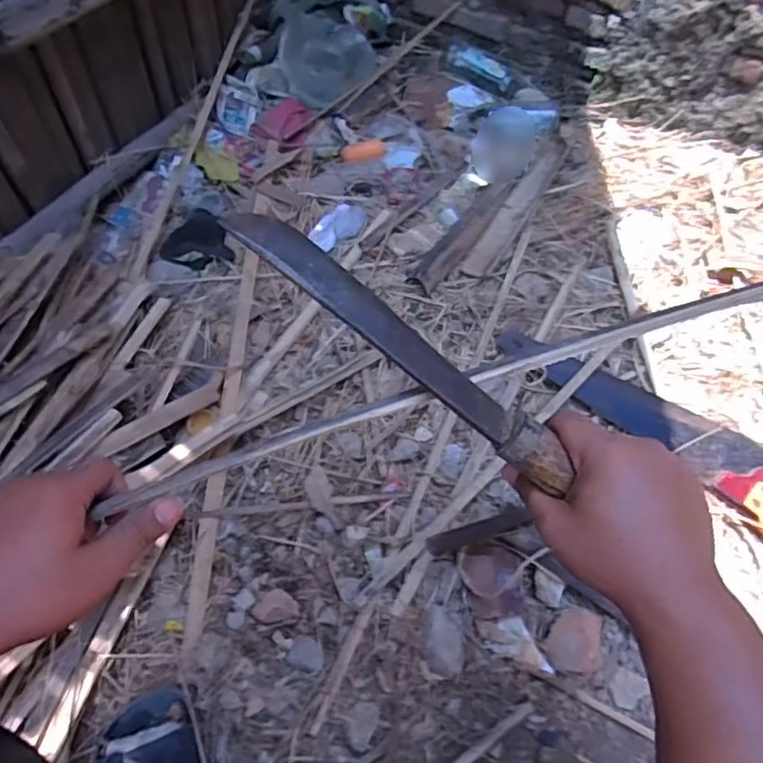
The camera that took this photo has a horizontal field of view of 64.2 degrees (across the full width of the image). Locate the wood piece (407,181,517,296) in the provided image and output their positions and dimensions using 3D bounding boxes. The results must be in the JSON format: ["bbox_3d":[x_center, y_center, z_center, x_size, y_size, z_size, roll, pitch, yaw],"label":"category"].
[{"bbox_3d":[0.143,-0.258,1.028,0.054,0.027,0.292,33,64,15],"label":"wood piece"}]

